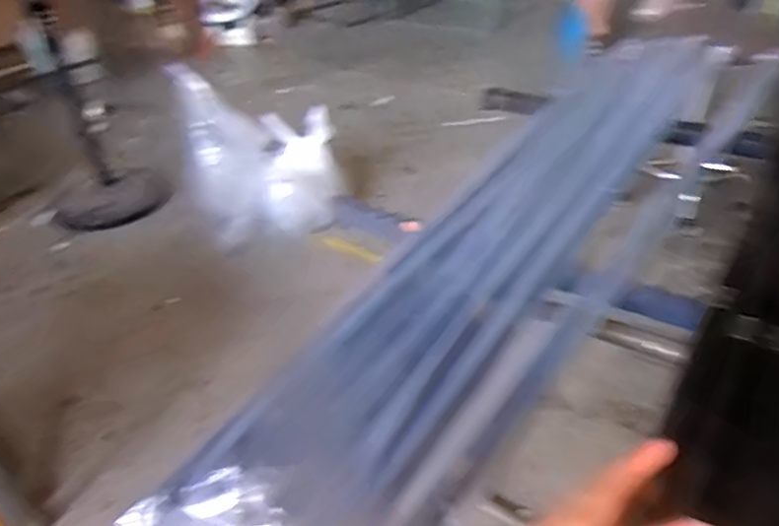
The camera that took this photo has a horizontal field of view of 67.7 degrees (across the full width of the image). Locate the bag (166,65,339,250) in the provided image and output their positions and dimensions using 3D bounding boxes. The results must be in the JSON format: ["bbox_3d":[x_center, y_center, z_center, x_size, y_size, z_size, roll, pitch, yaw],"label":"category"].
[{"bbox_3d":[-0.344,-0.307,1.604,0.418,0.459,0.199,-15,38,-14],"label":"bag"}]

